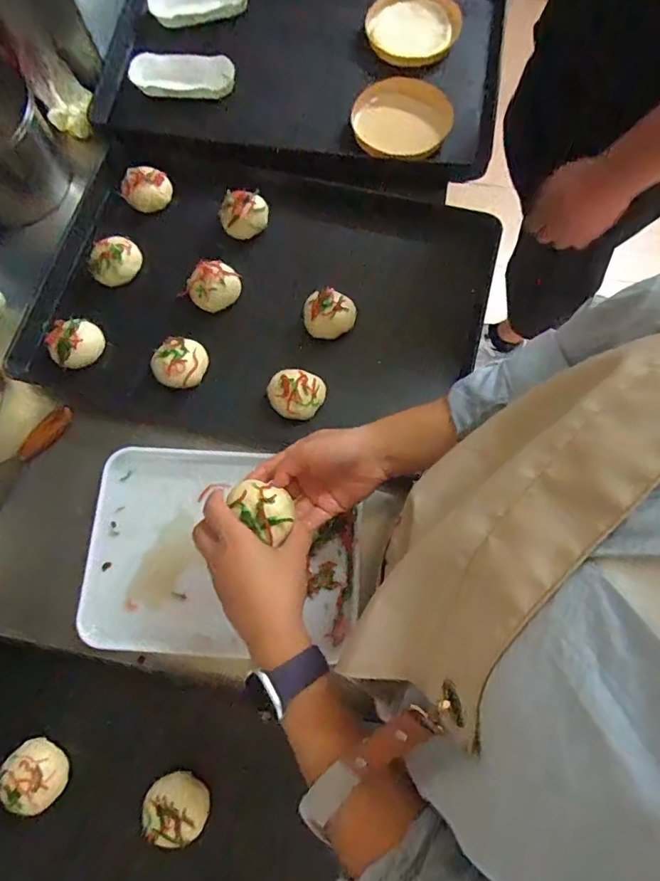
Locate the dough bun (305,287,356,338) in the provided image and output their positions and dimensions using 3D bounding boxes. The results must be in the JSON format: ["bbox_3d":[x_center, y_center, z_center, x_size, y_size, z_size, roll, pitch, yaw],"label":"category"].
[{"bbox_3d":[0.000,-0.168,0.693,0.067,0.031,0.056,3,74,2],"label":"dough bun"}]

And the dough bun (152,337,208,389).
[{"bbox_3d":[-0.195,-0.101,0.677,0.062,0.030,0.062,0,73,1],"label":"dough bun"}]

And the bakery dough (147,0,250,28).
[{"bbox_3d":[-0.213,-0.716,0.853,0.162,0.023,0.069,-12,74,-2],"label":"bakery dough"}]

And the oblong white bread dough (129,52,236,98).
[{"bbox_3d":[-0.226,-0.565,0.804,0.156,0.024,0.057,3,74,2],"label":"oblong white bread dough"}]

